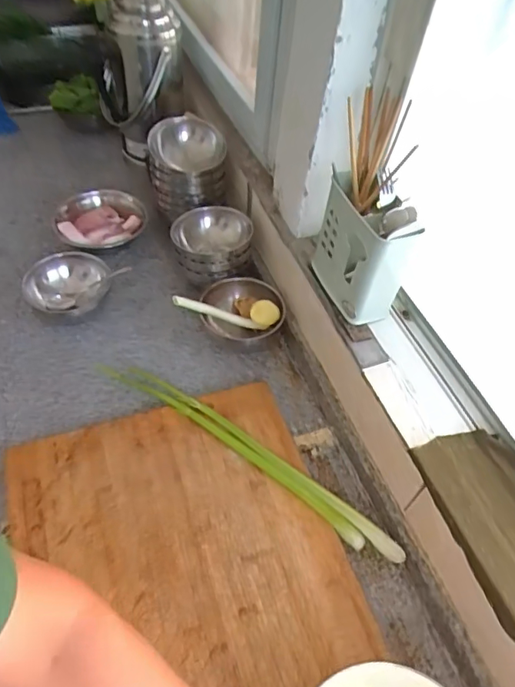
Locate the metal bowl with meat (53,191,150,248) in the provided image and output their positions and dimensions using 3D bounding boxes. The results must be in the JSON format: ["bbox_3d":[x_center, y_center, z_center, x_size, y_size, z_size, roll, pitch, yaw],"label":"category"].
[{"bbox_3d":[-0.320,-0.253,1.038,0.172,0.059,0.182,3,50,-3],"label":"metal bowl with meat"}]

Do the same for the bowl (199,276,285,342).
[{"bbox_3d":[-0.025,-0.053,0.889,0.135,0.069,0.144,2,53,-3],"label":"bowl"}]

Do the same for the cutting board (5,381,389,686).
[{"bbox_3d":[-0.068,0.323,0.598,0.388,0.027,0.577,-14,53,-15],"label":"cutting board"}]

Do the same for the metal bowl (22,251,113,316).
[{"bbox_3d":[-0.328,-0.092,0.899,0.136,0.077,0.136,-3,53,-6],"label":"metal bowl"}]

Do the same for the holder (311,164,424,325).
[{"bbox_3d":[0.141,-0.127,0.710,0.068,0.157,0.139,-17,56,-16],"label":"holder"}]

